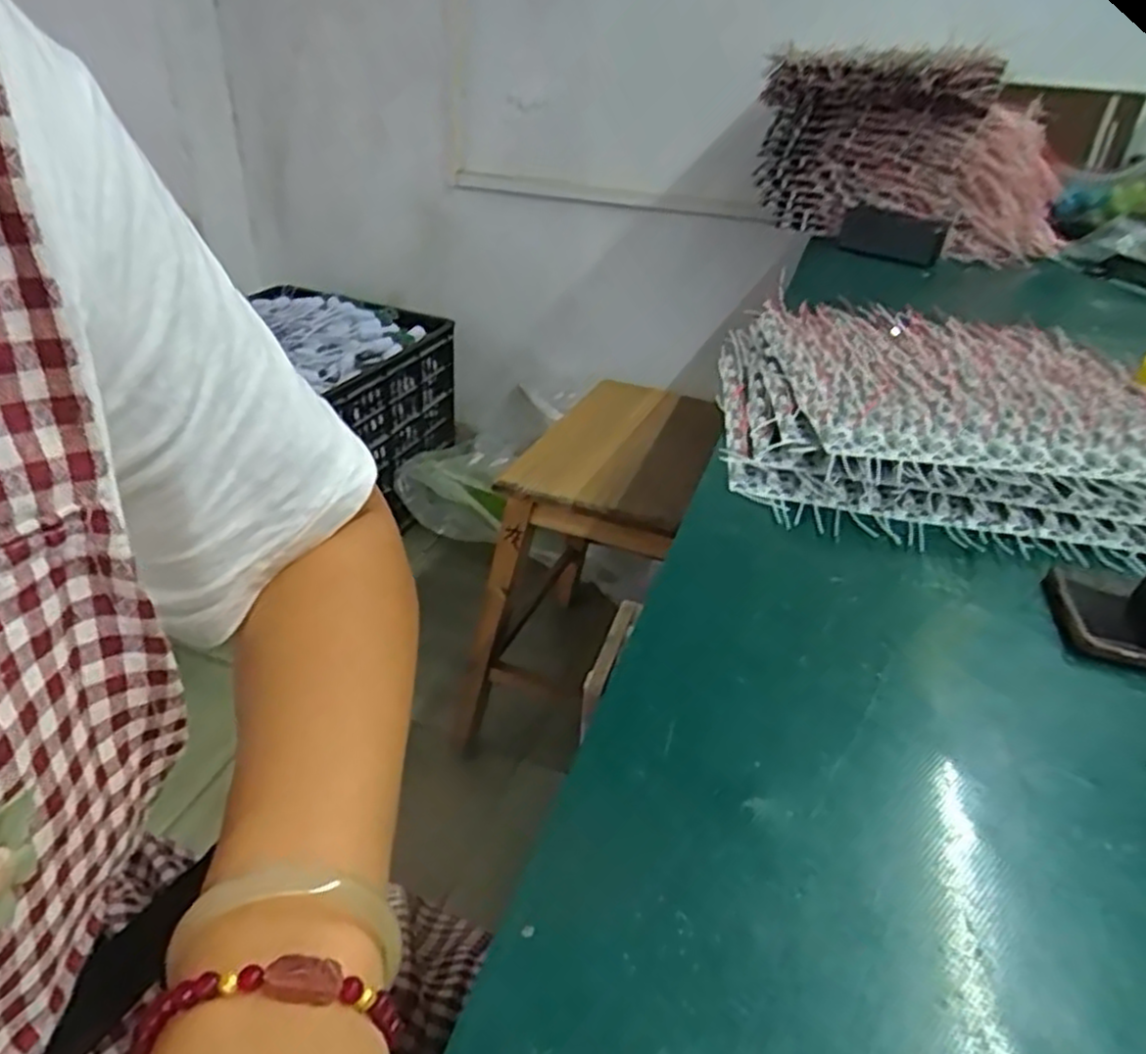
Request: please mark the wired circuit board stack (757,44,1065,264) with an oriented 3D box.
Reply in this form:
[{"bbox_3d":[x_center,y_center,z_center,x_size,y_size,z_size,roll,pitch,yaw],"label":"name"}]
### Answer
[{"bbox_3d":[0.439,-0.512,1.065,0.389,0.255,0.095,29,62,34],"label":"wired circuit board stack"}]

